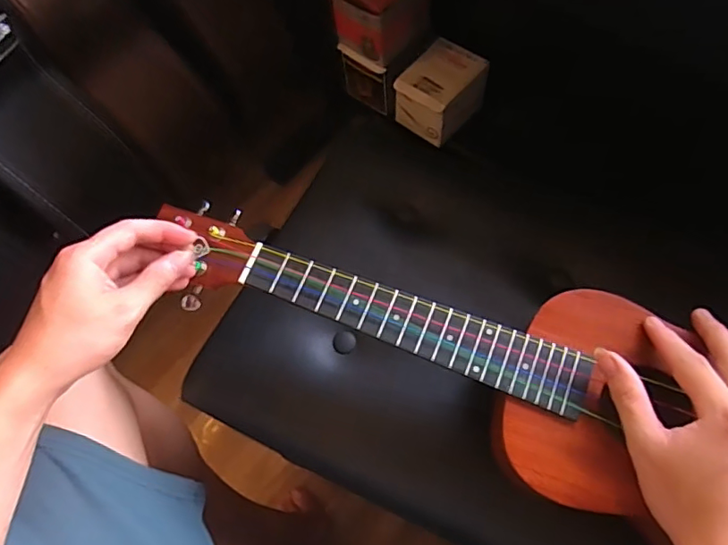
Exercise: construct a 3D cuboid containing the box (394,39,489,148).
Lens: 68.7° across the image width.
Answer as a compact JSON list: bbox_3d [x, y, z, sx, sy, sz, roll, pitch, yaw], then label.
[{"bbox_3d":[0.154,-0.356,1.056,0.130,0.102,0.154,36,70,19],"label":"box"}]

